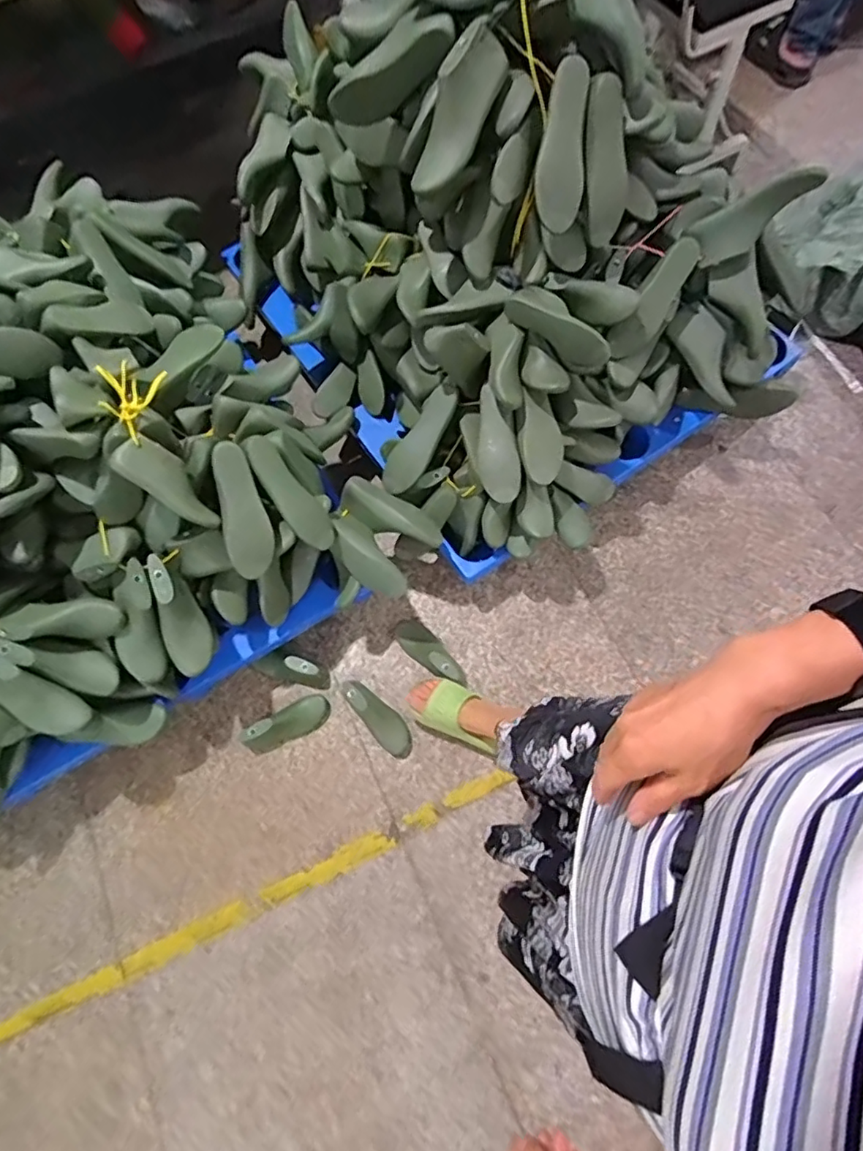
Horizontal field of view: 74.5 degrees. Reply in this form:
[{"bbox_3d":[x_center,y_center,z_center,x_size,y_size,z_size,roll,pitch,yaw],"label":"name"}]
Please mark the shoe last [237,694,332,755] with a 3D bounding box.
[{"bbox_3d":[-0.319,0.318,1.218,0.199,0.066,0.069,-26,70,-7],"label":"shoe last"}]

